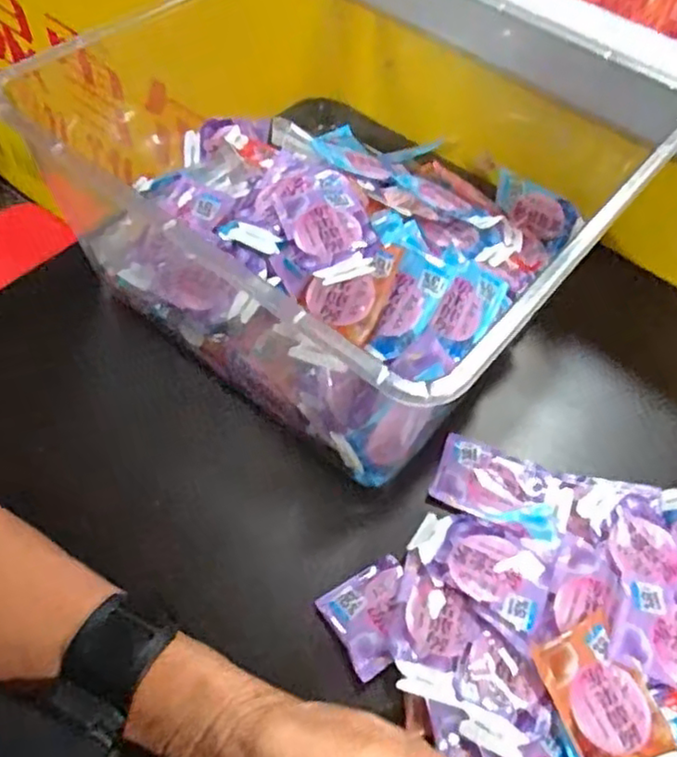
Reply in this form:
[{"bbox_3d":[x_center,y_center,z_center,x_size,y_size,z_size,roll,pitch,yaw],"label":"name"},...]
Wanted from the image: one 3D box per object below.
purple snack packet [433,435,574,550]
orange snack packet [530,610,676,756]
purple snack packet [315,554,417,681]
[{"bbox_3d":[0.096,0.064,0.394,0.078,0.015,0.050,26,59,12],"label":"purple snack packet"},{"bbox_3d":[0.127,0.155,0.319,0.045,0.011,0.068,-17,60,-15],"label":"orange snack packet"},{"bbox_3d":[0.021,0.123,0.346,0.049,0.008,0.048,-27,63,-20],"label":"purple snack packet"}]

